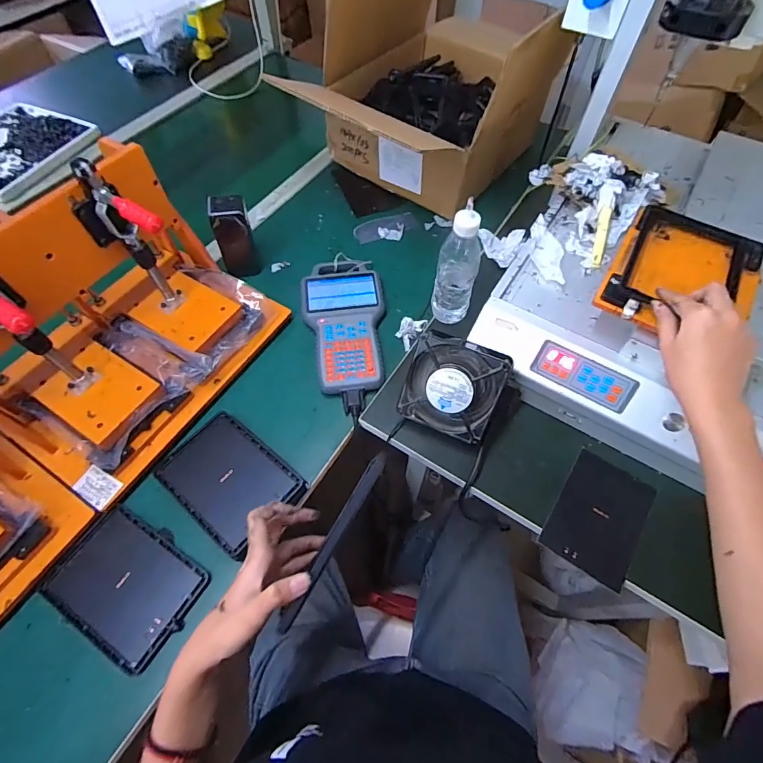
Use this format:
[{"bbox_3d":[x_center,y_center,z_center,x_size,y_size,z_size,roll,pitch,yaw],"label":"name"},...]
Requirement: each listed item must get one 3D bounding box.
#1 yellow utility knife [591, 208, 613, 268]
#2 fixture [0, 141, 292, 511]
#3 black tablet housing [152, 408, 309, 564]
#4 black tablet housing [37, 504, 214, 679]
[{"bbox_3d":[0.308,-0.202,0.577,0.014,0.005,0.096,14,79,8],"label":"yellow utility knife"},{"bbox_3d":[-0.350,-0.081,0.528,0.236,0.252,0.368,29,64,15],"label":"fixture"},{"bbox_3d":[-0.198,0.127,0.535,0.170,0.026,0.123,36,66,19],"label":"black tablet housing"},{"bbox_3d":[-0.301,0.242,0.489,0.165,0.010,0.124,26,64,14],"label":"black tablet housing"}]

